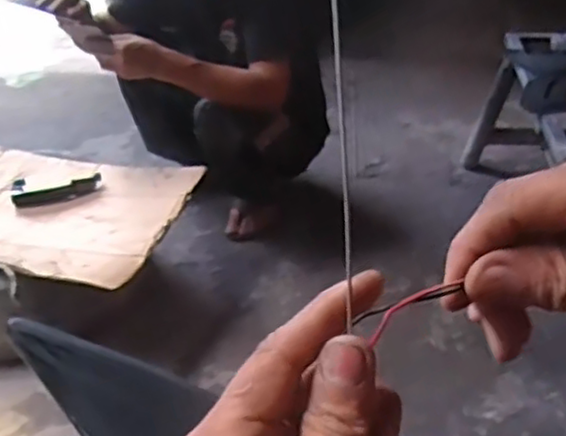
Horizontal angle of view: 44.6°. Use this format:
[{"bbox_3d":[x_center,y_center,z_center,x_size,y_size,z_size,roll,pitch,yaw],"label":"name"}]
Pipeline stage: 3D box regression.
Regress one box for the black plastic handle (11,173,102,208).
[{"bbox_3d":[-0.469,-0.057,1.438,0.179,0.021,0.042,-10,33,-18],"label":"black plastic handle"}]

